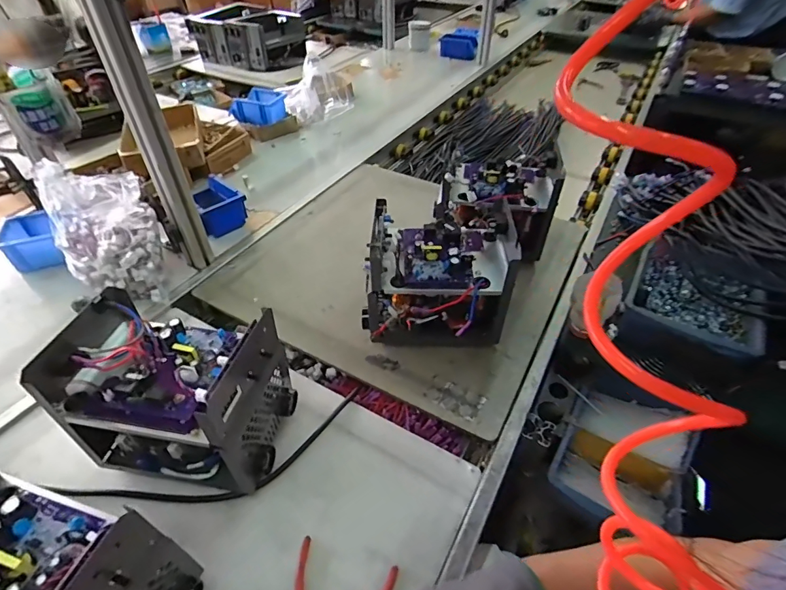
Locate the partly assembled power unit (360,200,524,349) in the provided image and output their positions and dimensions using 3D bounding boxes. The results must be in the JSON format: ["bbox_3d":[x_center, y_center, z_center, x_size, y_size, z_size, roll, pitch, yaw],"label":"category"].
[{"bbox_3d":[0.070,-0.020,0.685,0.206,0.188,0.154,3,44,2],"label":"partly assembled power unit"}]

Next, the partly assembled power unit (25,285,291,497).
[{"bbox_3d":[-0.261,0.122,0.531,0.232,0.184,0.144,6,44,6],"label":"partly assembled power unit"}]

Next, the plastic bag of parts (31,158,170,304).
[{"bbox_3d":[-0.493,-0.099,0.742,0.155,0.198,0.142,-8,45,-10],"label":"plastic bag of parts"}]

